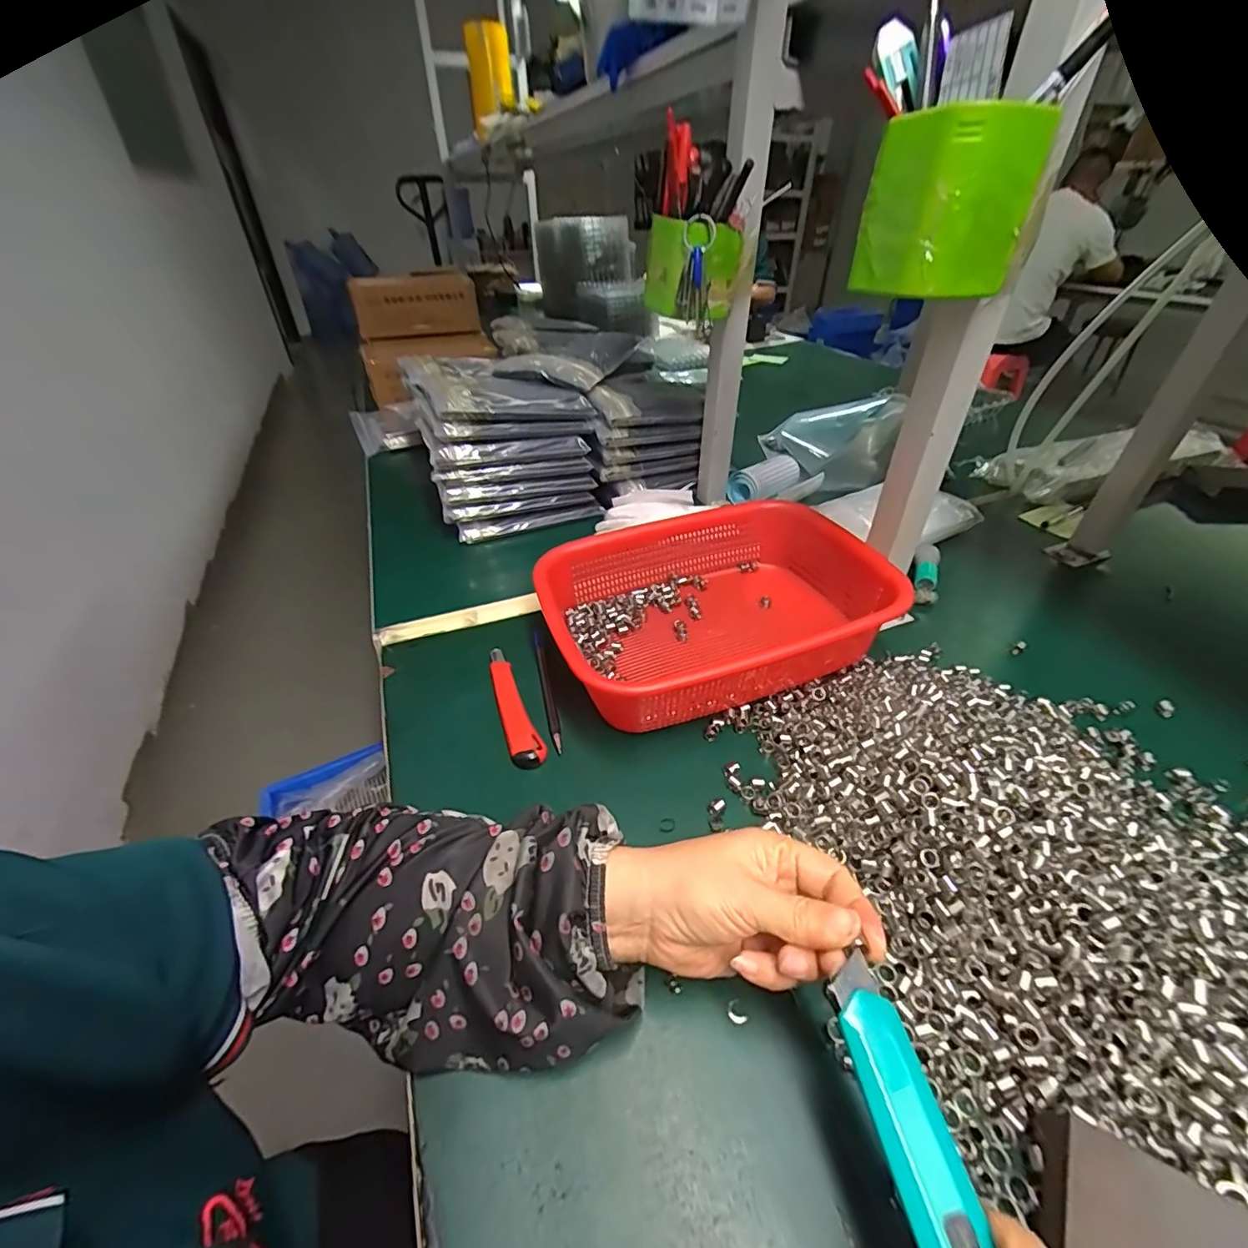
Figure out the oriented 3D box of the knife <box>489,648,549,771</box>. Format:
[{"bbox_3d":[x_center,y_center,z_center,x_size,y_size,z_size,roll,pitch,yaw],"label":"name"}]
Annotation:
[{"bbox_3d":[-0.093,0.062,0.431,0.025,0.012,0.133,-15,41,-17],"label":"knife"}]

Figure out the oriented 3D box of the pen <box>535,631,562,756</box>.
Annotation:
[{"bbox_3d":[-0.066,0.051,0.446,0.008,0.004,0.140,-9,39,-11],"label":"pen"}]

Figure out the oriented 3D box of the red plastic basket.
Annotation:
[{"bbox_3d":[0.080,-0.016,0.472,0.282,0.075,0.214,-12,40,-15],"label":"red plastic basket"}]

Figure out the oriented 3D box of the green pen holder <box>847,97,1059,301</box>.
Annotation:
[{"bbox_3d":[0.183,-0.237,0.304,0.065,0.079,0.067,-19,42,-22],"label":"green pen holder"}]

